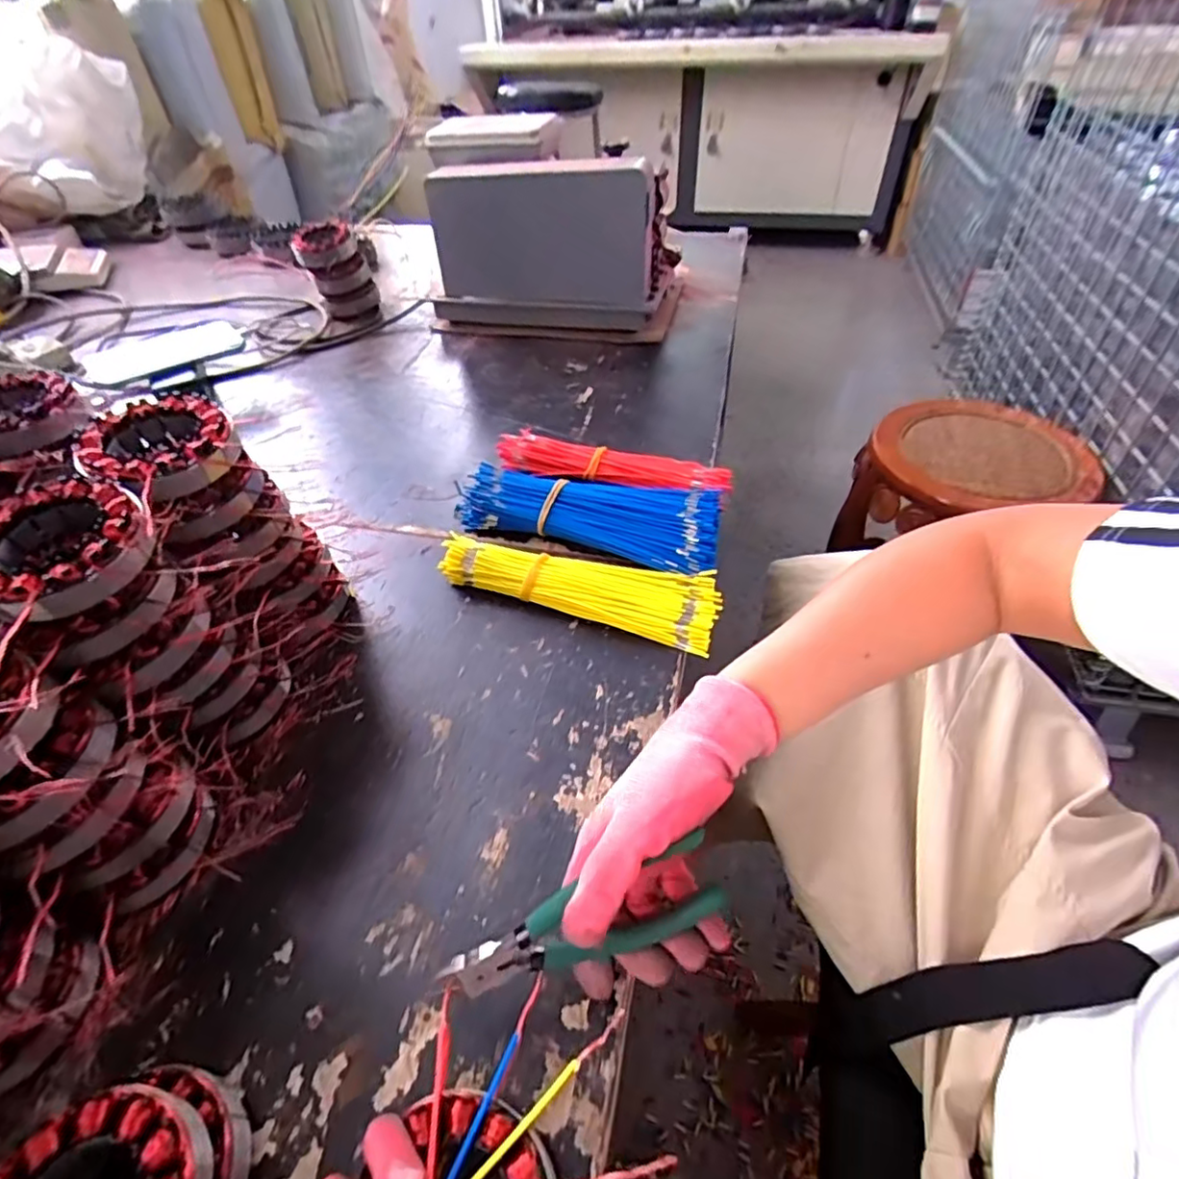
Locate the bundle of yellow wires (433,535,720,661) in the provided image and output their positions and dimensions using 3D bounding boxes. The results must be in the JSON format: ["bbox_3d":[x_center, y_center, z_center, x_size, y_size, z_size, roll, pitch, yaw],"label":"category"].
[{"bbox_3d":[-0.009,-0.010,0.531,0.240,0.030,0.068,14,49,16],"label":"bundle of yellow wires"}]

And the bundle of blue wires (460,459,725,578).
[{"bbox_3d":[0.003,-0.076,0.590,0.240,0.039,0.103,14,49,16],"label":"bundle of blue wires"}]

